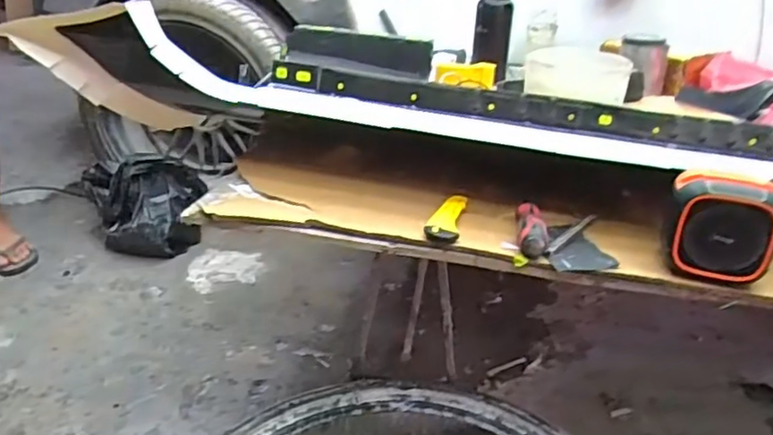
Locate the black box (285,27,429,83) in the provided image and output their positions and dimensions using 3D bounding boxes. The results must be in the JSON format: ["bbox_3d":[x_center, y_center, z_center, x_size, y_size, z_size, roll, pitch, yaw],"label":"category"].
[{"bbox_3d":[-0.060,-0.374,1.394,0.330,0.085,0.067,7,26,7],"label":"black box"}]

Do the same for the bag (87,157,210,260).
[{"bbox_3d":[-0.681,-0.037,1.755,0.303,0.238,0.264,-10,28,-25],"label":"bag"}]

